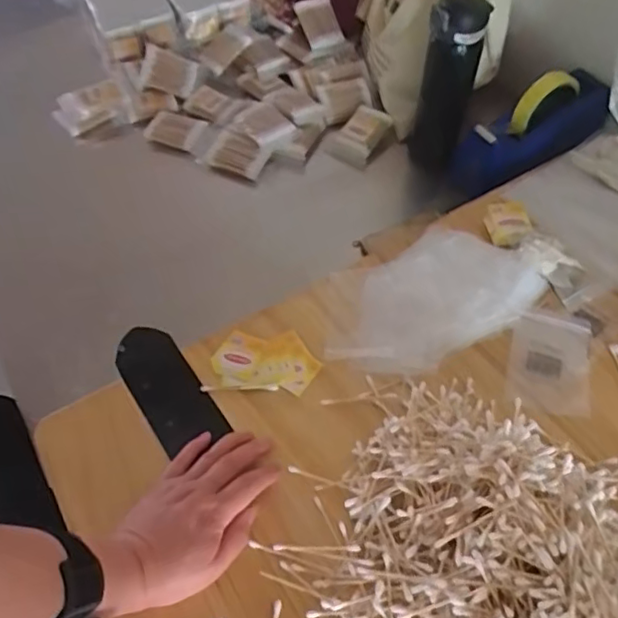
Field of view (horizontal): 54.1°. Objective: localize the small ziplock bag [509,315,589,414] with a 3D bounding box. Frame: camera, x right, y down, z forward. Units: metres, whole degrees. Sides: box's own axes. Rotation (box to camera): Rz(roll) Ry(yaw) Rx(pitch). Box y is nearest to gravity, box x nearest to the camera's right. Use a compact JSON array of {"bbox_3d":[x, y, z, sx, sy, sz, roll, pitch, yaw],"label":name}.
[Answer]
[{"bbox_3d":[0.233,0.052,0.585,0.074,0.004,0.102,11,61,5],"label":"small ziplock bag"}]

